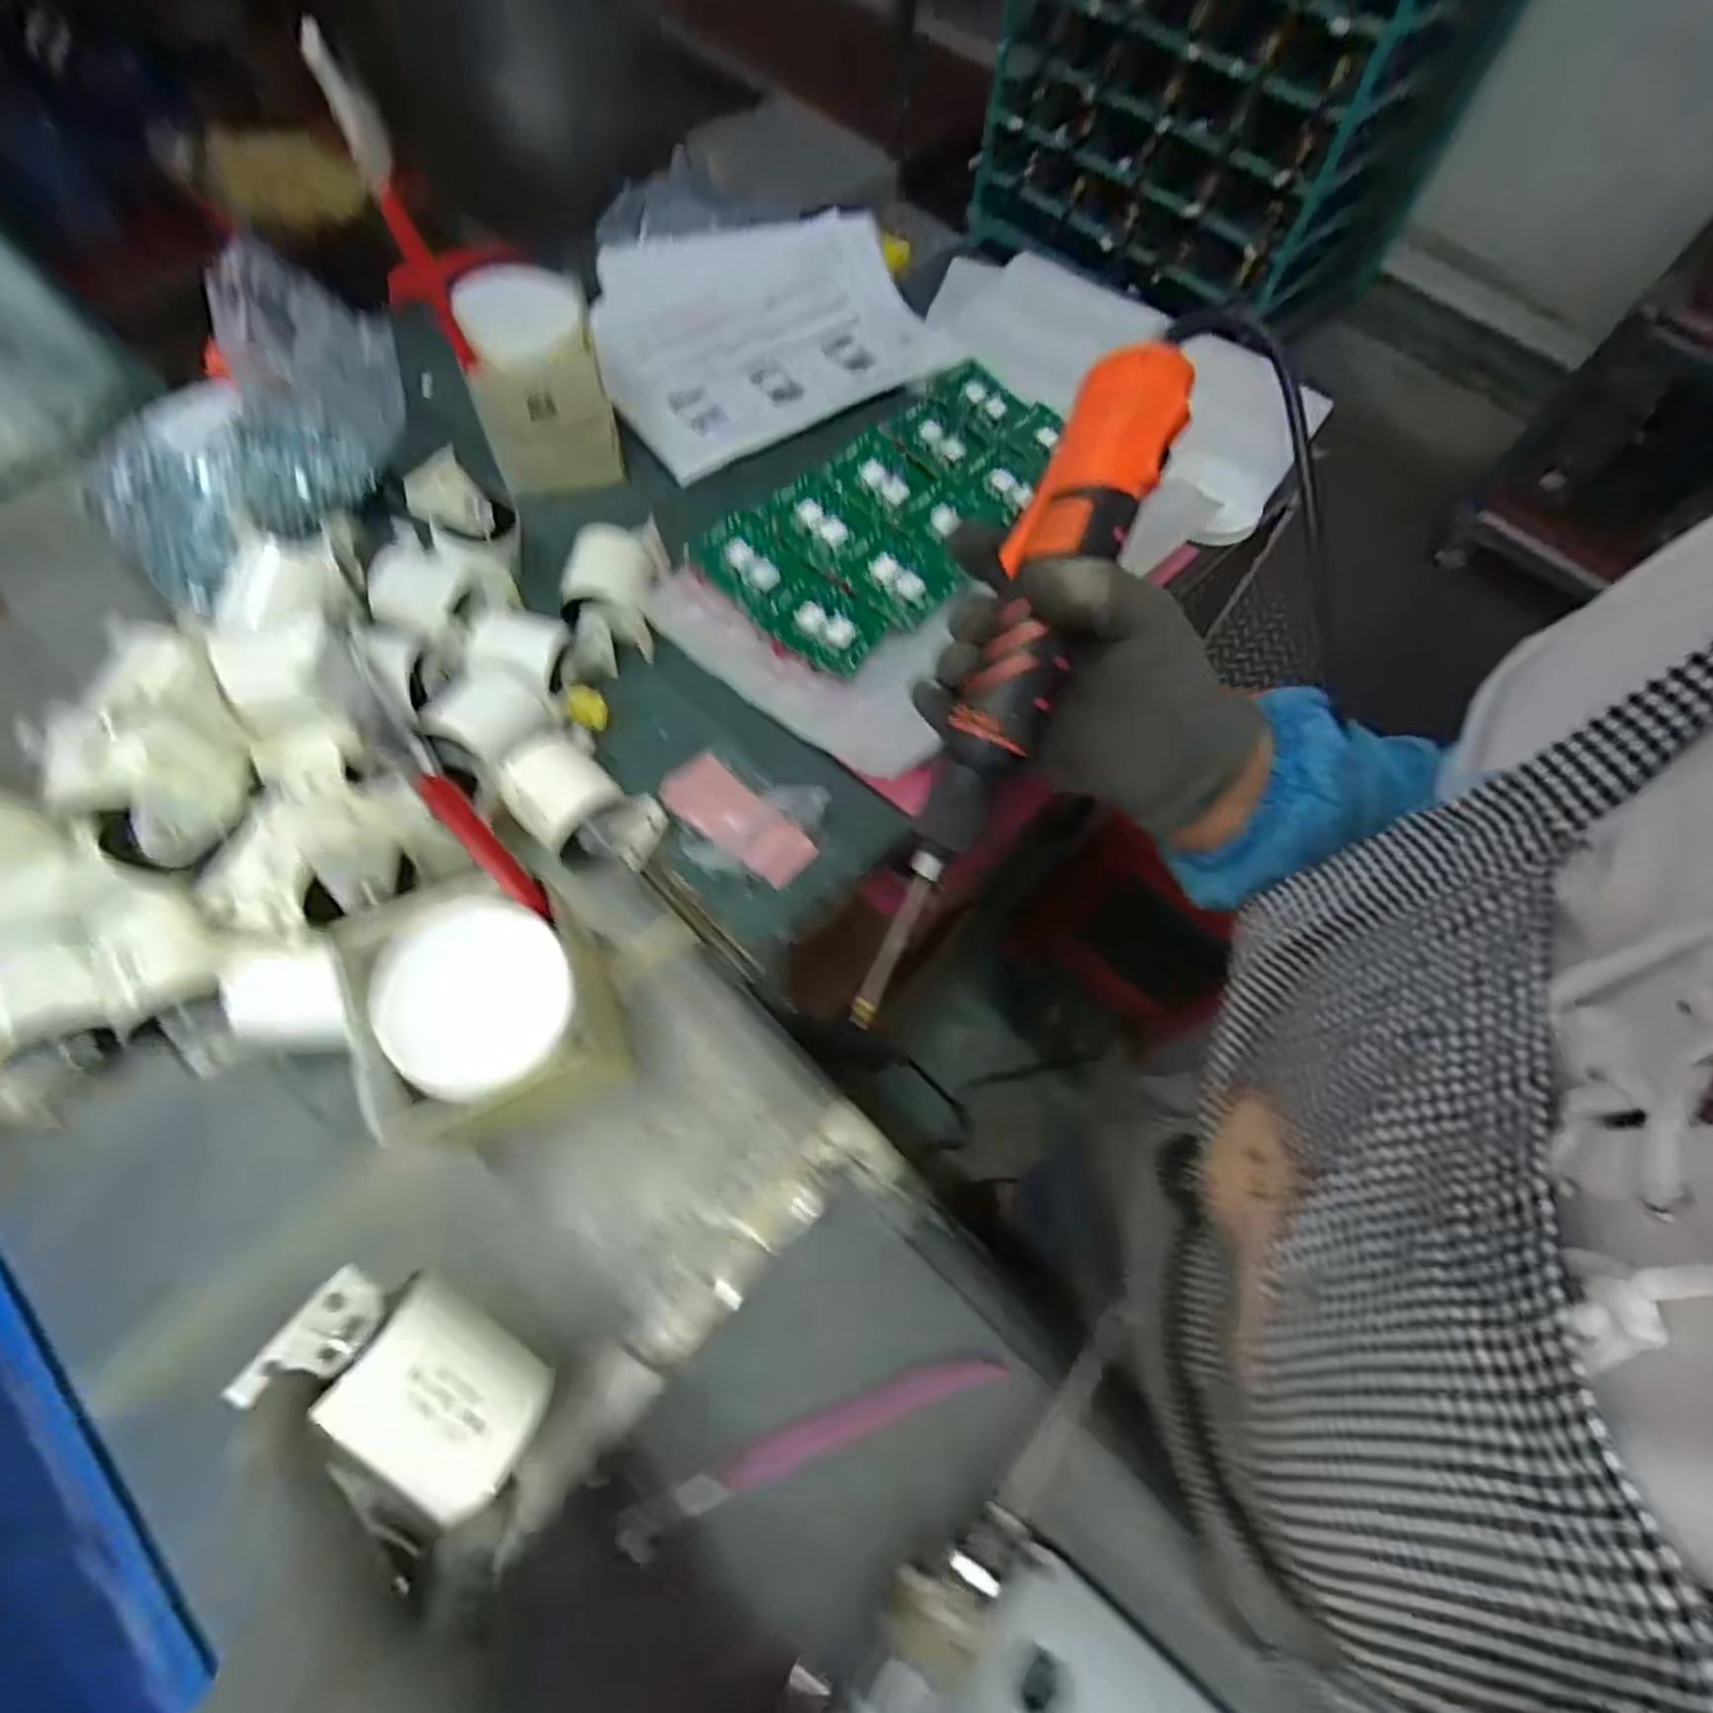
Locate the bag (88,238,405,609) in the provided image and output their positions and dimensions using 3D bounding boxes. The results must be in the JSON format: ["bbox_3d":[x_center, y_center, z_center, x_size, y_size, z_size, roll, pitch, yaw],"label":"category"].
[{"bbox_3d":[-0.471,-0.333,0.620,0.144,0.094,0.271,20,64,5],"label":"bag"}]

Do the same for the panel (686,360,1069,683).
[{"bbox_3d":[0.044,-0.290,0.649,0.165,0.021,0.345,39,64,19],"label":"panel"}]

